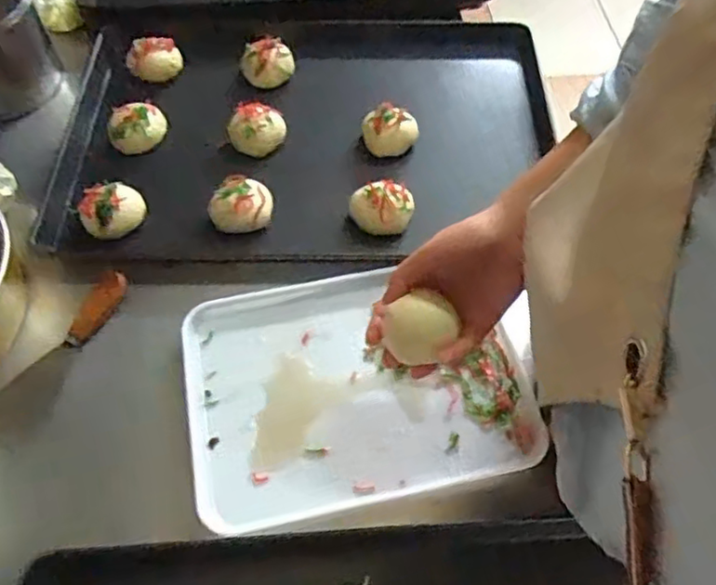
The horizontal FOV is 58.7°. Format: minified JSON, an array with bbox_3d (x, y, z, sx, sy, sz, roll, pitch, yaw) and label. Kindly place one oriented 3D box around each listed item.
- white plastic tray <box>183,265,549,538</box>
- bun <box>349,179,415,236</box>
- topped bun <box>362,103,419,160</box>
[{"bbox_3d":[-0.004,0.088,0.618,0.318,0.025,0.231,-11,59,-7],"label":"white plastic tray"},{"bbox_3d":[0.027,-0.095,0.715,0.069,0.041,0.058,15,59,9],"label":"bun"},{"bbox_3d":[0.037,-0.199,0.773,0.064,0.037,0.055,-24,61,-14],"label":"topped bun"}]

